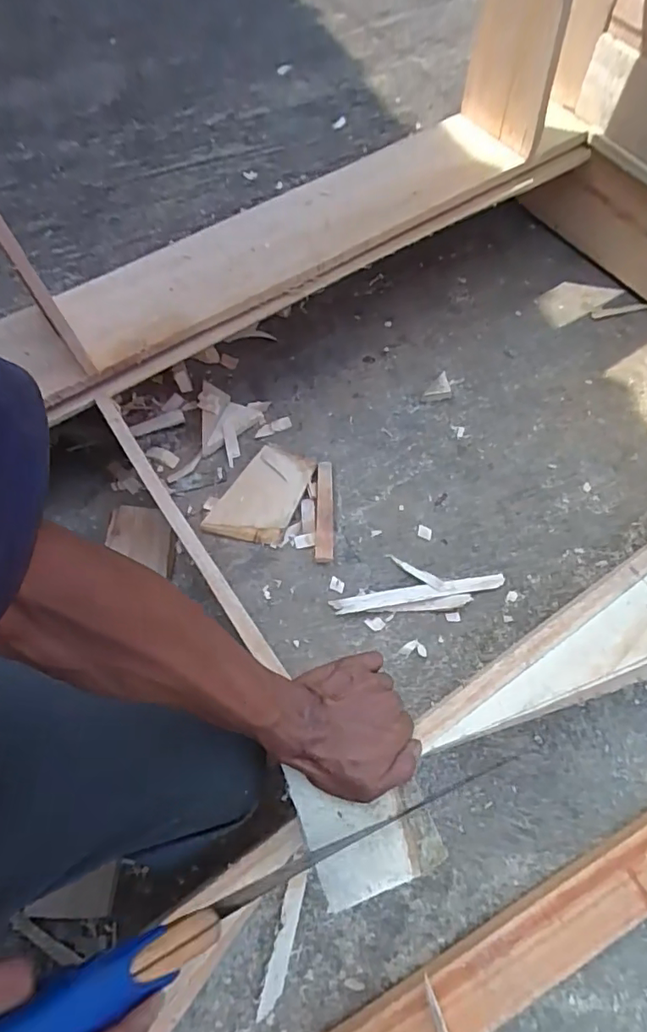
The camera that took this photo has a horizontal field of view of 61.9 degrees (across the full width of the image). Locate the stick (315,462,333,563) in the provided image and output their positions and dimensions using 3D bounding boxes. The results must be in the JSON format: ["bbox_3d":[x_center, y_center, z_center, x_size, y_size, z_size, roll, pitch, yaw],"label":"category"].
[{"bbox_3d":[0.001,-0.007,0.746,0.024,0.018,0.149,-1,64,2],"label":"stick"}]

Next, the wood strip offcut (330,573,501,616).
[{"bbox_3d":[0.122,0.100,0.693,0.223,0.014,0.020,-9,65,-2],"label":"wood strip offcut"}]

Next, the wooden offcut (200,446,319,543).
[{"bbox_3d":[-0.086,-0.033,0.748,0.105,0.021,0.151,23,67,12],"label":"wooden offcut"}]

